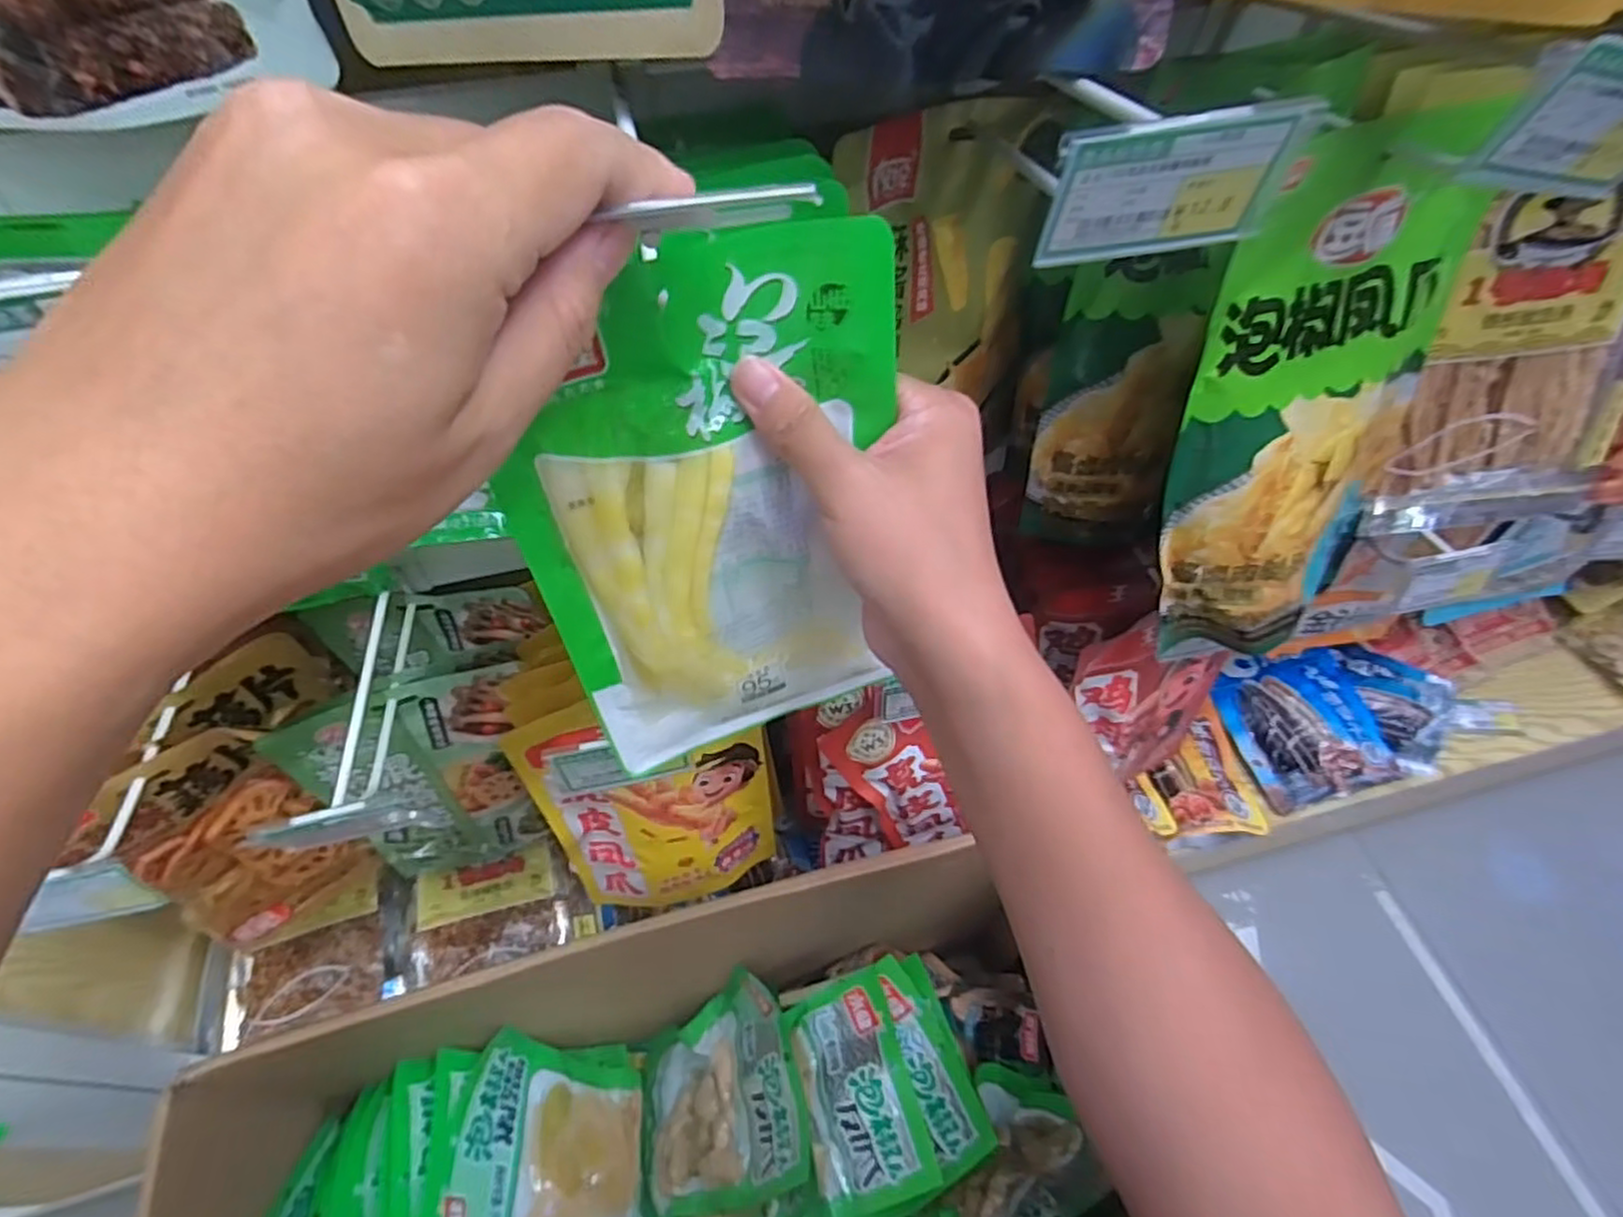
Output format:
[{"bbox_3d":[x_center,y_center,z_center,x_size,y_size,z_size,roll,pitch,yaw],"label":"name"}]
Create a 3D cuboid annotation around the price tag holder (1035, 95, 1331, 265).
[{"bbox_3d":[0.112,-0.132,0.229,0.079,0.044,0.005,-11,64,-6],"label":"price tag holder"}]

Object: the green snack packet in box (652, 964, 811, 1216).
[{"bbox_3d":[-0.078,0.419,0.621,0.182,0.019,0.155,-45,39,20],"label":"green snack packet in box"}]

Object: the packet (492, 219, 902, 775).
[{"bbox_3d":[-0.038,-0.023,0.304,0.143,0.234,0.017,-13,42,-8],"label":"packet"}]

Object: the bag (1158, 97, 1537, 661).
[{"bbox_3d":[0.262,-0.096,0.380,0.161,0.260,0.037,-17,31,-10],"label":"bag"}]

